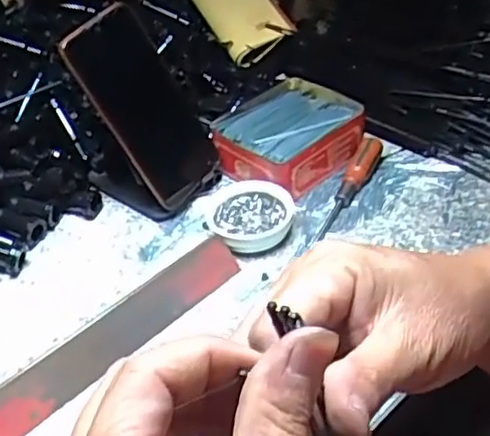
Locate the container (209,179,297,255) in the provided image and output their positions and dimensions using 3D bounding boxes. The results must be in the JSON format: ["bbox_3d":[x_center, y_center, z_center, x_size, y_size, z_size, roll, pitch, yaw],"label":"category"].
[{"bbox_3d":[0.006,-0.002,0.565,0.071,0.028,0.072,-4,41,4],"label":"container"}]

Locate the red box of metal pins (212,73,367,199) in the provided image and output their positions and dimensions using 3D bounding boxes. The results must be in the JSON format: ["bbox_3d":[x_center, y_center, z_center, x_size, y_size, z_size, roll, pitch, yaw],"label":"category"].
[{"bbox_3d":[0.038,-0.079,0.626,0.123,0.040,0.112,-35,48,-28],"label":"red box of metal pins"}]

